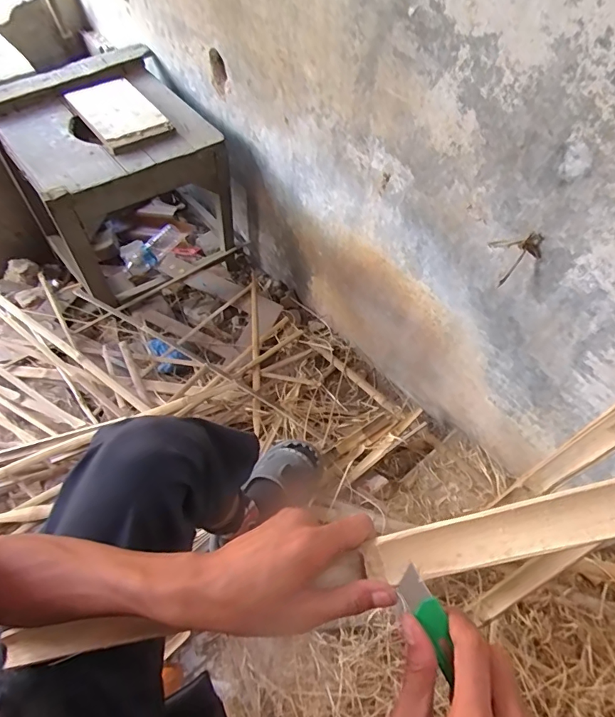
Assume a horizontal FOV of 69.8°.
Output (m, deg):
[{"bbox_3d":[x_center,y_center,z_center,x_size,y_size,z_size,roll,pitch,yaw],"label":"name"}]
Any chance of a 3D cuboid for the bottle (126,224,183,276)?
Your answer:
[{"bbox_3d":[-0.465,-0.334,1.348,0.065,0.064,0.213,32,63,18],"label":"bottle"}]

